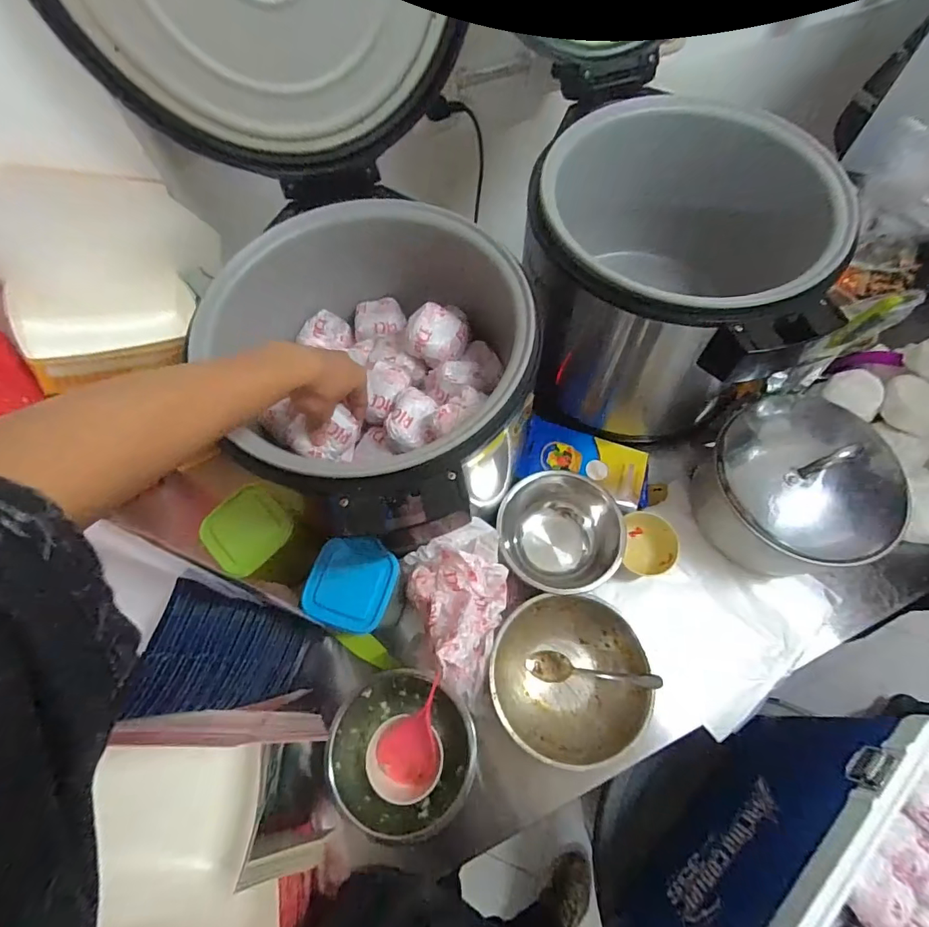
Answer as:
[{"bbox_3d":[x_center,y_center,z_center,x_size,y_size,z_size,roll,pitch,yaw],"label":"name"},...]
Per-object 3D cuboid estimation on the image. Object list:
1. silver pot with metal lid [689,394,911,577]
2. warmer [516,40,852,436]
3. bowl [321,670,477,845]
[{"bbox_3d":[0.455,0.026,0.651,0.218,0.187,0.224,-1,66,1],"label":"silver pot with metal lid"},{"bbox_3d":[0.263,-0.256,0.680,0.355,0.307,0.341,22,68,11],"label":"warmer"},{"bbox_3d":[-0.073,0.344,0.584,0.164,0.079,0.165,-1,66,1],"label":"bowl"}]

